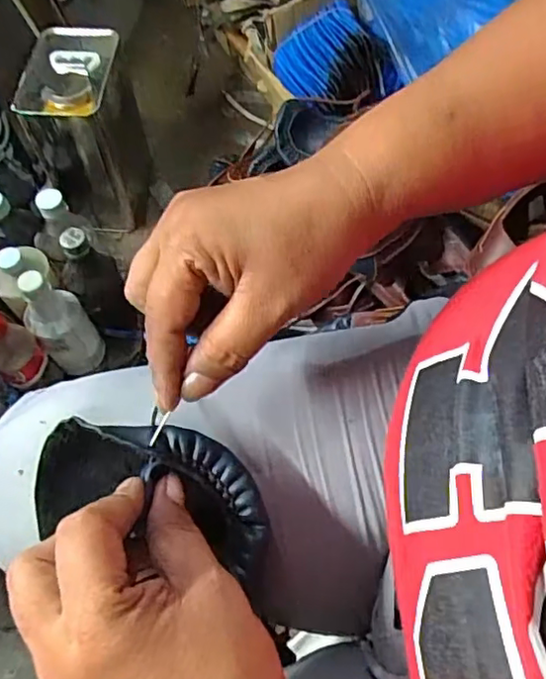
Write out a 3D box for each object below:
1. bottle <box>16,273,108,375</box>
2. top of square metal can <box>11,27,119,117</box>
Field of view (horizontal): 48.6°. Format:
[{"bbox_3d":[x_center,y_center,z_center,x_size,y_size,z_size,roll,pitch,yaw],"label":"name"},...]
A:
[{"bbox_3d":[-0.257,-0.017,0.743,0.059,0.171,0.067,40,71,18],"label":"bottle"},{"bbox_3d":[-0.262,-0.338,0.763,0.105,0.019,0.150,3,64,2],"label":"top of square metal can"}]

